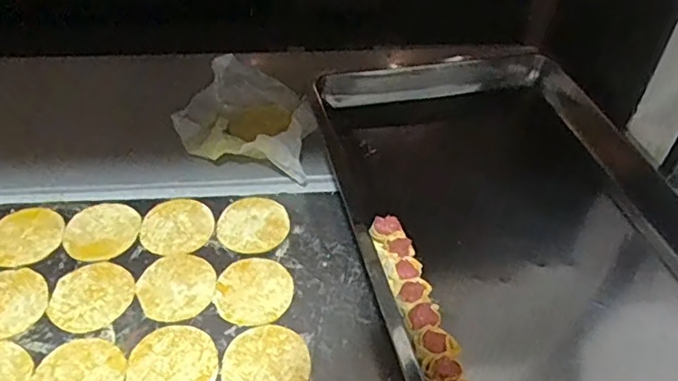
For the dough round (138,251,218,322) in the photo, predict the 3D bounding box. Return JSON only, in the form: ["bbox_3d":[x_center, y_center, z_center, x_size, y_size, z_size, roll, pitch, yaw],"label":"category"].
[{"bbox_3d":[-0.171,0.100,0.612,0.079,0.004,0.082,2,44,-2],"label":"dough round"}]

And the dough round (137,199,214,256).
[{"bbox_3d":[-0.188,0.040,0.672,0.081,0.006,0.078,2,44,-2],"label":"dough round"}]

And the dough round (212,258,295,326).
[{"bbox_3d":[-0.090,0.105,0.611,0.082,0.005,0.077,2,44,-2],"label":"dough round"}]

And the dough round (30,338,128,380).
[{"bbox_3d":[-0.239,0.173,0.532,0.079,0.004,0.081,2,44,-2],"label":"dough round"}]

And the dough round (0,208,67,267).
[{"bbox_3d":[-0.352,0.051,0.648,0.076,0.006,0.081,2,44,-2],"label":"dough round"}]

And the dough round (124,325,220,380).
[{"bbox_3d":[-0.157,0.165,0.547,0.082,0.004,0.082,2,44,-2],"label":"dough round"}]

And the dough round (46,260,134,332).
[{"bbox_3d":[-0.255,0.108,0.600,0.079,0.005,0.082,2,44,-2],"label":"dough round"}]

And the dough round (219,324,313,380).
[{"bbox_3d":[-0.068,0.164,0.550,0.081,0.004,0.082,2,44,-2],"label":"dough round"}]

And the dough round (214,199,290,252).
[{"bbox_3d":[-0.100,0.039,0.679,0.082,0.004,0.078,2,44,-2],"label":"dough round"}]

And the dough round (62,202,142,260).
[{"bbox_3d":[-0.270,0.045,0.661,0.077,0.004,0.084,2,44,-2],"label":"dough round"}]

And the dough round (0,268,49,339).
[{"bbox_3d":[-0.340,0.113,0.585,0.081,0.004,0.080,2,44,-2],"label":"dough round"}]

